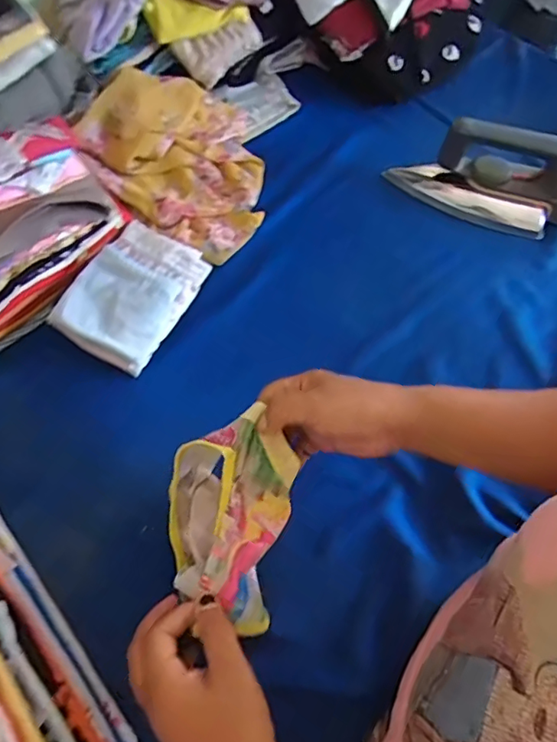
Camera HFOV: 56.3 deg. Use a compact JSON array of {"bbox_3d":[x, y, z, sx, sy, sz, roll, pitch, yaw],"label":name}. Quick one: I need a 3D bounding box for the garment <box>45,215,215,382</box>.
[{"bbox_3d":[-0.159,-0.090,0.561,0.114,0.040,0.155,25,67,14],"label":"garment"}]

